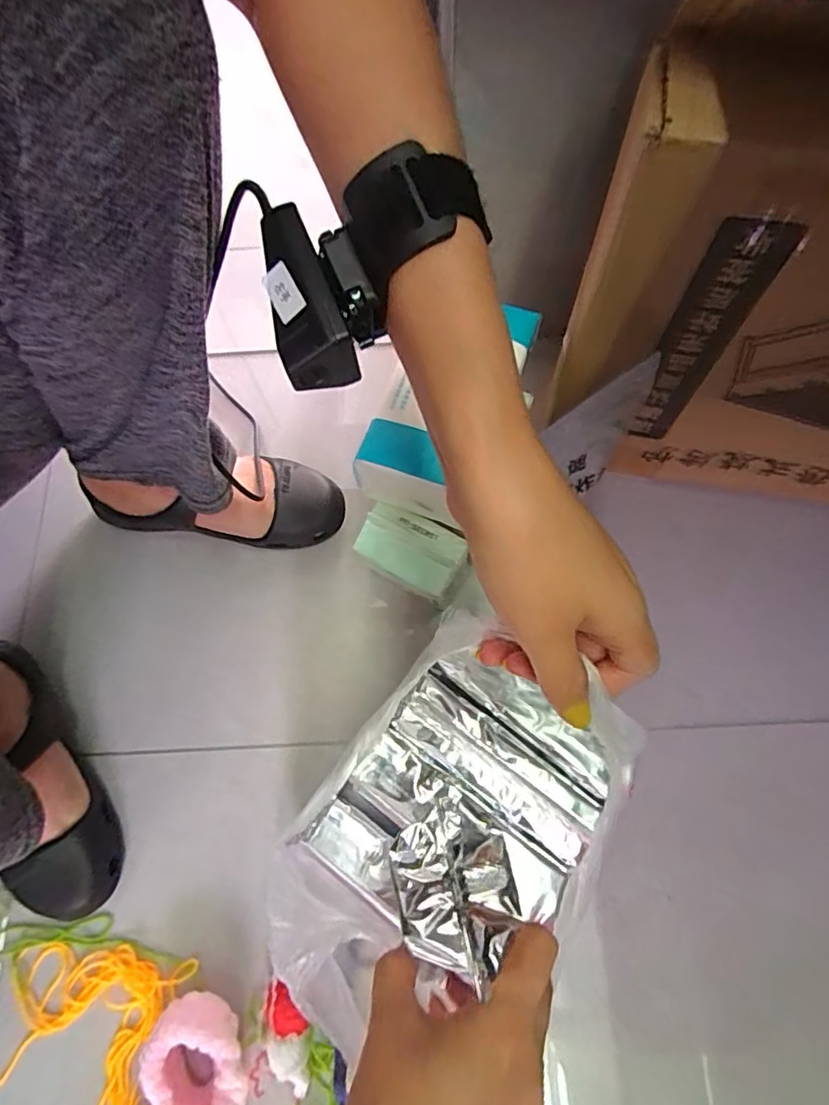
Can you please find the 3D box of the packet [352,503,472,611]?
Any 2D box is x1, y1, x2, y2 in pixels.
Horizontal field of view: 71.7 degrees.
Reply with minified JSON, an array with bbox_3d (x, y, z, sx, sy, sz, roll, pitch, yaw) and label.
[{"bbox_3d":[-0.001,-0.003,0.458,0.085,0.025,0.052,30,75,12],"label":"packet"}]

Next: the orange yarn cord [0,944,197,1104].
[{"bbox_3d":[-0.259,0.374,0.424,0.134,0.015,0.159,16,73,8],"label":"orange yarn cord"}]

